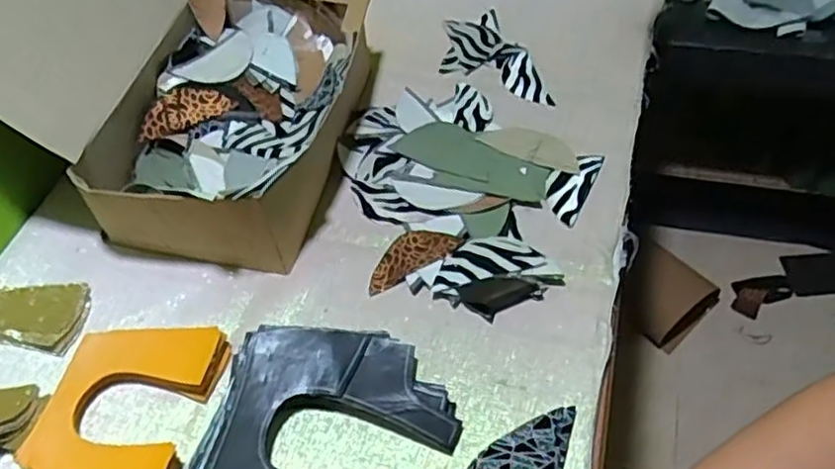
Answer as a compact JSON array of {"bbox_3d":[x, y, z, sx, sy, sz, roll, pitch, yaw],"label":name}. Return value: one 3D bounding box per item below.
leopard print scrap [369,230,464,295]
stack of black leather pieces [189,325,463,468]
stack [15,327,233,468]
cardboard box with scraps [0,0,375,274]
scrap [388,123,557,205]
[{"bbox_3d":[-0.007,0.019,0.659,0.096,0.013,0.043,-23,52,-14],"label":"leopard print scrap"},{"bbox_3d":[-0.068,0.161,0.535,0.185,0.033,0.190,10,52,13],"label":"stack of black leather pieces"},{"bbox_3d":[-0.240,0.144,0.568,0.124,0.023,0.158,9,52,12],"label":"stack"},{"bbox_3d":[-0.227,-0.189,0.672,0.319,0.260,0.332,9,52,12],"label":"cardboard box with scraps"},{"bbox_3d":[0.059,-0.080,0.728,0.165,0.011,0.057,24,61,16],"label":"scrap"}]

